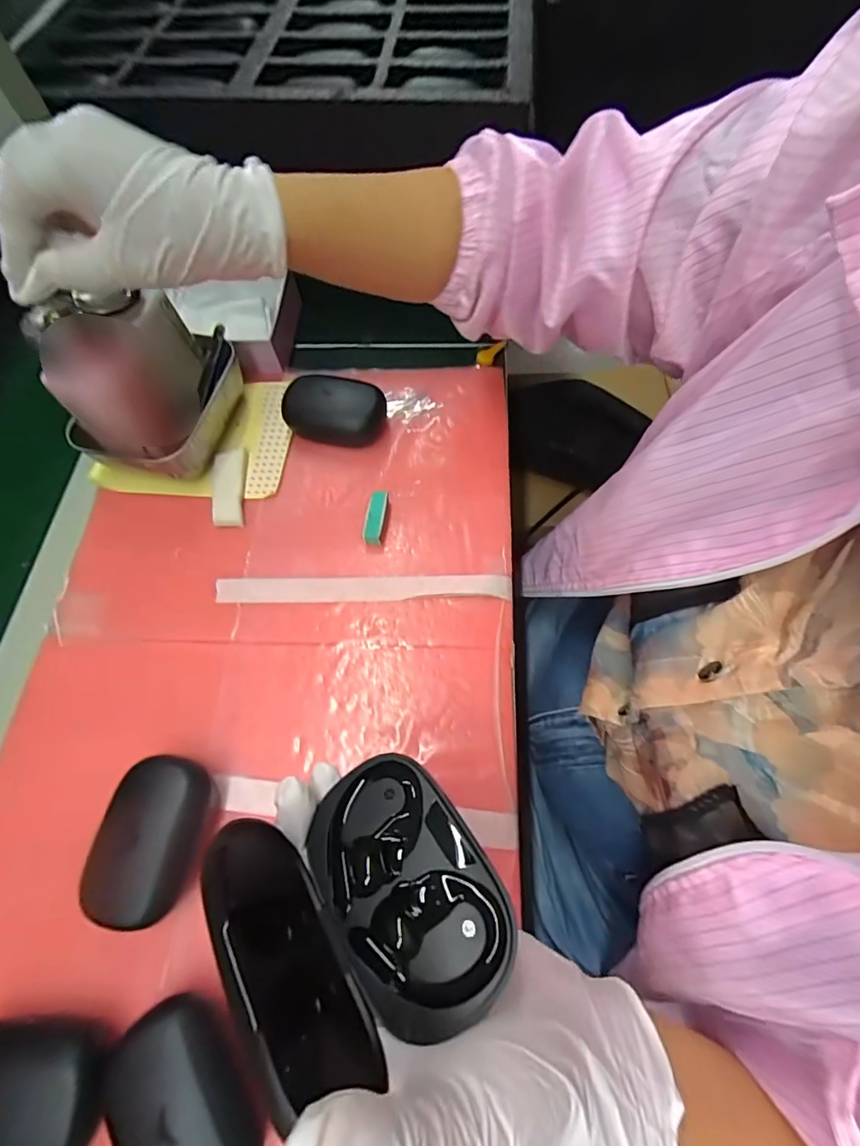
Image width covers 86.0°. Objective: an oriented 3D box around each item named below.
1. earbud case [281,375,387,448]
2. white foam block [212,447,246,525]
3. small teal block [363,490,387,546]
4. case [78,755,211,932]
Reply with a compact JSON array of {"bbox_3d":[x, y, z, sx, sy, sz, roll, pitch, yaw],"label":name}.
[{"bbox_3d":[-0.078,-0.137,0.391,0.082,0.034,0.047,6,67,4],"label":"earbud case"},{"bbox_3d":[-0.165,-0.071,0.379,0.023,0.010,0.069,-4,66,-1],"label":"white foam block"},{"bbox_3d":[-0.042,-0.042,0.361,0.014,0.015,0.041,9,67,5],"label":"small teal block"},{"bbox_3d":[-0.159,0.153,0.268,0.056,0.032,0.084,10,67,6],"label":"case"}]

